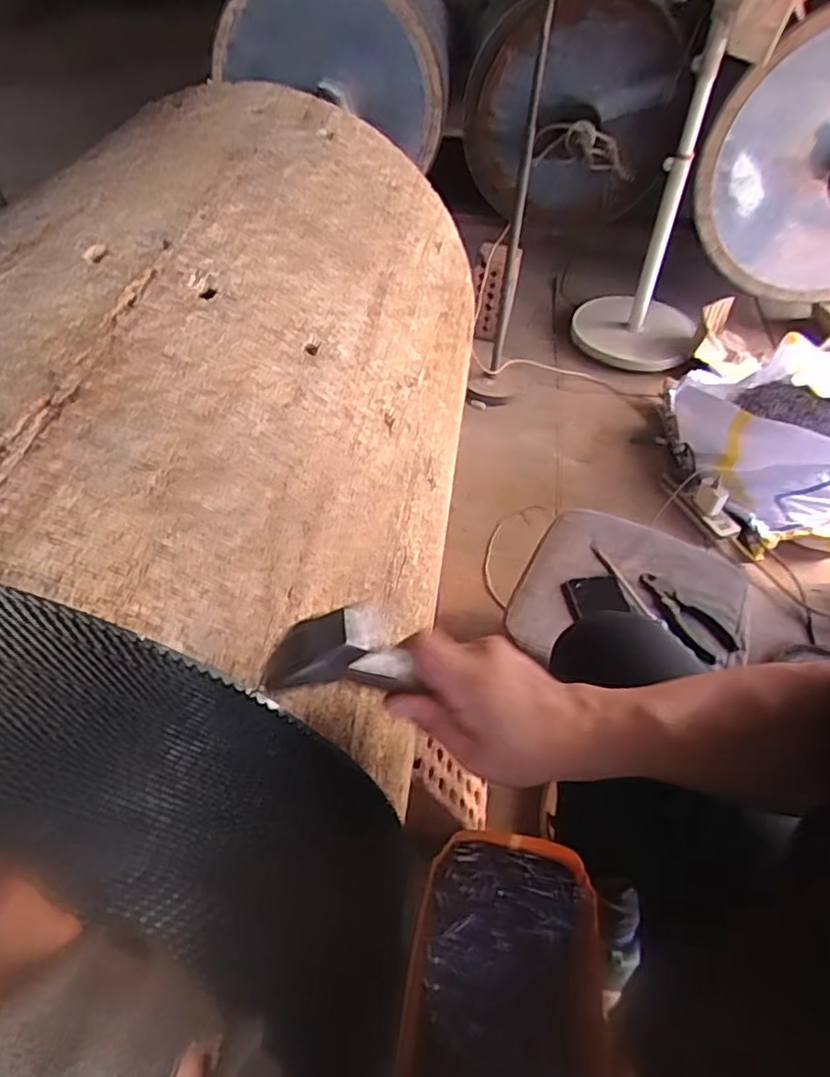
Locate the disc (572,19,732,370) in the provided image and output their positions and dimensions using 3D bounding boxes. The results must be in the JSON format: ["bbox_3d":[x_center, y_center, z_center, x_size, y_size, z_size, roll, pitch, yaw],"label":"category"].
[{"bbox_3d":[0.582,-0.746,1.505,0.298,0.663,0.319,14,49,12],"label":"disc"}]

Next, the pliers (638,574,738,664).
[{"bbox_3d":[0.357,0.102,0.873,0.069,0.010,0.148,-24,52,-21],"label":"pliers"}]

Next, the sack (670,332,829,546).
[{"bbox_3d":[0.713,-0.215,1.287,0.418,0.203,0.363,27,53,22],"label":"sack"}]

